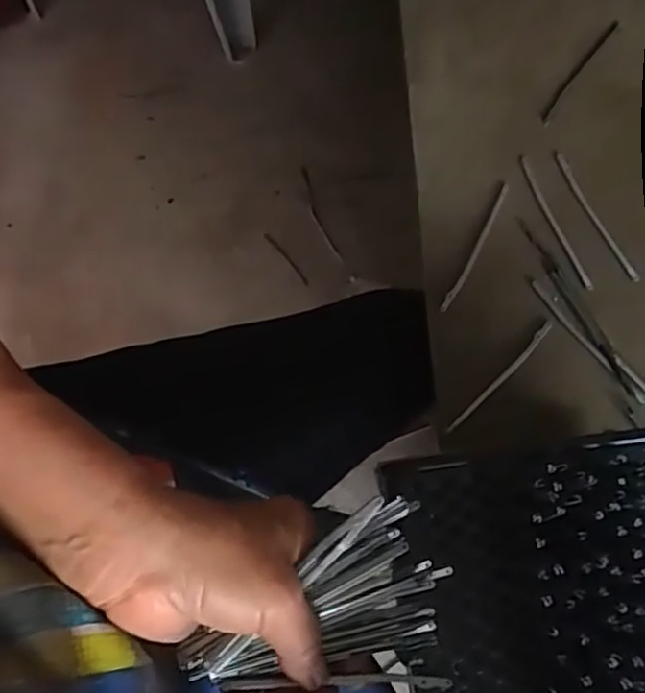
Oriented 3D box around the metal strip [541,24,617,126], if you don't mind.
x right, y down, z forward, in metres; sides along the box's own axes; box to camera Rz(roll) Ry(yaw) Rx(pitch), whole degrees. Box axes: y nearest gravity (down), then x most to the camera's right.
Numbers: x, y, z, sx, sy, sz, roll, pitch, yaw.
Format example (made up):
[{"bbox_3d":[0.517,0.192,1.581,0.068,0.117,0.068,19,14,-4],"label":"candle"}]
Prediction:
[{"bbox_3d":[0.197,-0.210,0.520,0.007,0.007,0.111,35,79,10],"label":"metal strip"}]

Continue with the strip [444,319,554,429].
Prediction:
[{"bbox_3d":[0.119,0.021,0.457,0.006,0.006,0.100,43,81,11],"label":"strip"}]

